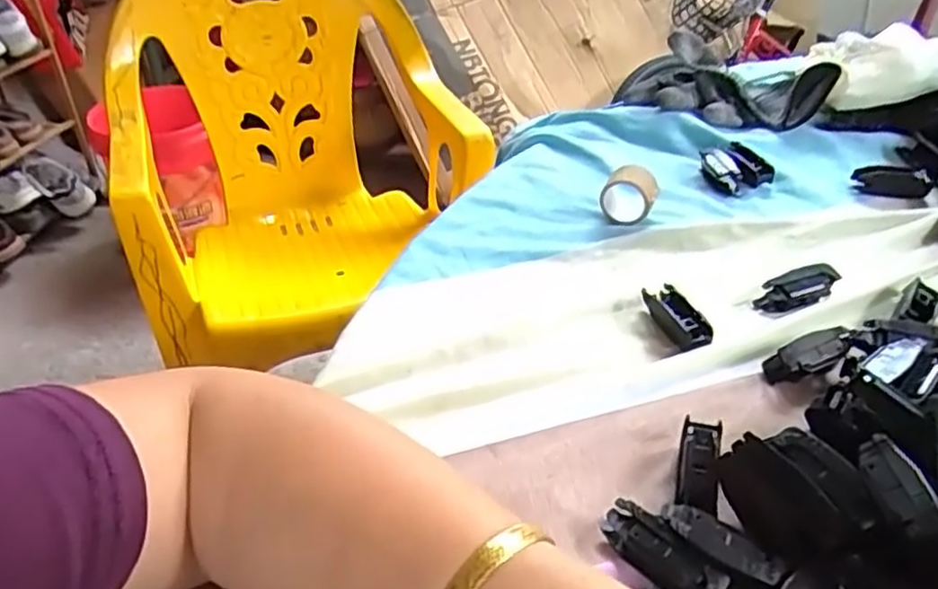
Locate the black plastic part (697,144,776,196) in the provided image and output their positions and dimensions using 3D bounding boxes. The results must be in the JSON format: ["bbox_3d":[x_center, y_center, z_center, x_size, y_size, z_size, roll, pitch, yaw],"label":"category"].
[{"bbox_3d":[0.194,-0.092,0.507,0.045,0.018,0.038,-20,42,-21],"label":"black plastic part"}]

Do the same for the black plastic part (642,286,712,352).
[{"bbox_3d":[0.112,0.012,0.380,0.020,0.012,0.047,-9,39,-9],"label":"black plastic part"}]

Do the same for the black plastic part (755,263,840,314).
[{"bbox_3d":[0.186,-0.005,0.399,0.046,0.014,0.017,-16,41,-17],"label":"black plastic part"}]

